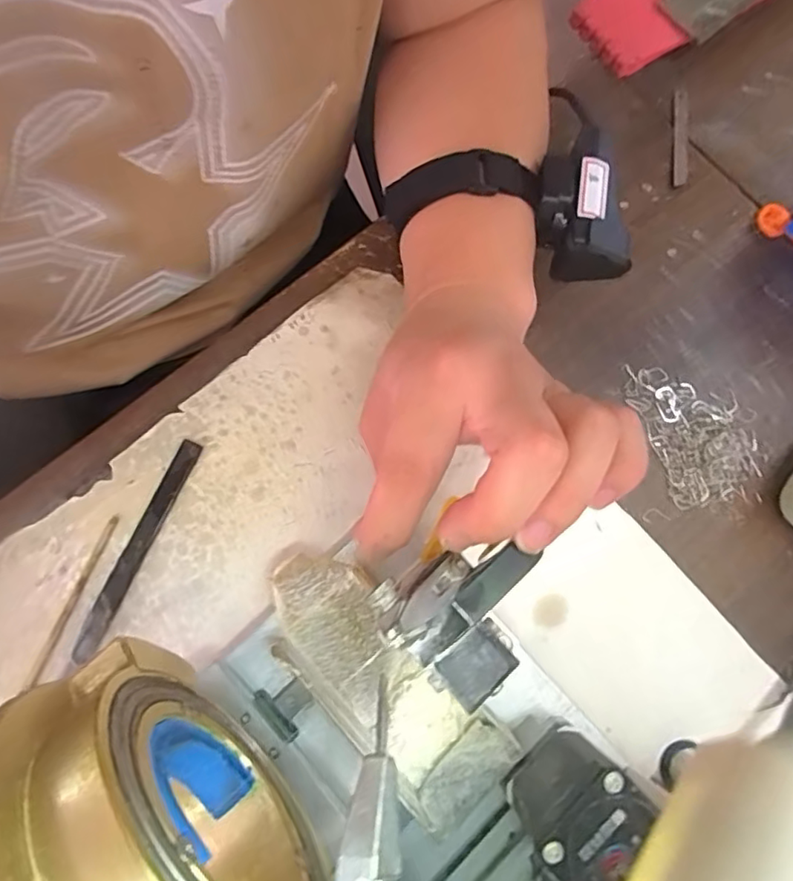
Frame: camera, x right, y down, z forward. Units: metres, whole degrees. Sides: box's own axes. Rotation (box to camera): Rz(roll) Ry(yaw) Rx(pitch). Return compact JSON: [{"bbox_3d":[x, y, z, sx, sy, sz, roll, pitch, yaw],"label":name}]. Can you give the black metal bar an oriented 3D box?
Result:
[{"bbox_3d":[-0.141,0.059,0.318,0.012,0.011,0.126,24,78,4],"label":"black metal bar"}]

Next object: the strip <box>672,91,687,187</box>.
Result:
[{"bbox_3d":[0.191,-0.204,0.392,0.010,0.005,0.077,9,77,0],"label":"strip"}]

